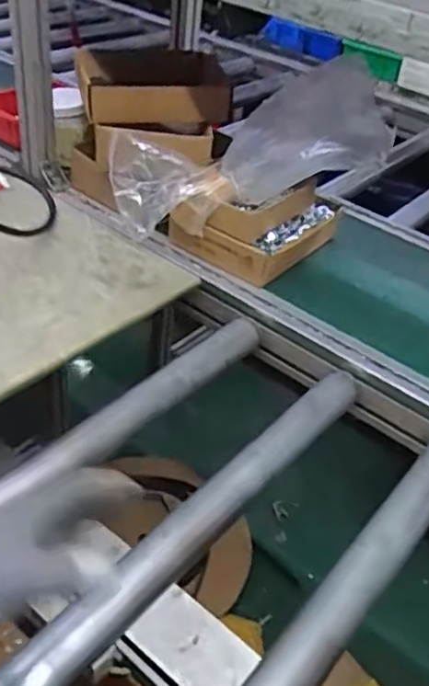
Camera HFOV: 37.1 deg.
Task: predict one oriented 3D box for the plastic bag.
[{"bbox_3d":[0.038,-0.266,0.888,0.381,0.145,0.159,-19,39,8],"label":"plastic bag"}]

